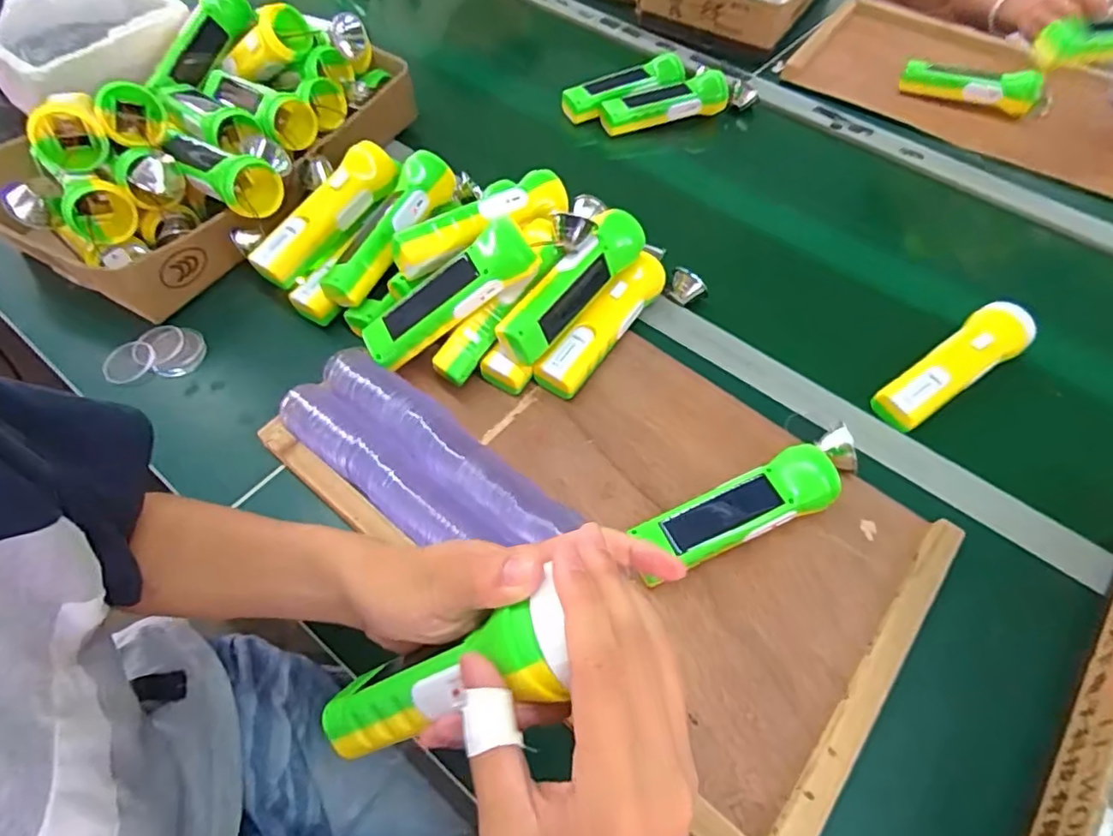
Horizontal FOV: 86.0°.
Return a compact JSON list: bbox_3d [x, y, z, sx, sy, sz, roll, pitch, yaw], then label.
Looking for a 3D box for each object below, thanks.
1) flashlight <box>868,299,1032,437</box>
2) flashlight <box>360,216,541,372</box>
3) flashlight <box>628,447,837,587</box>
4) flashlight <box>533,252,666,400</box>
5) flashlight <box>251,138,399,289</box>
[{"bbox_3d":[0.366,-0.049,0.544,0.162,0.047,0.047,-30,62,-20],"label":"flashlight"},{"bbox_3d":[-0.092,-0.103,0.505,0.158,0.039,0.045,-34,62,9],"label":"flashlight"},{"bbox_3d":[0.143,0.072,0.453,0.160,0.043,0.048,-22,60,-16],"label":"flashlight"},{"bbox_3d":[0.044,-0.086,0.551,0.038,0.055,0.164,31,61,17],"label":"flashlight"},{"bbox_3d":[-0.213,-0.196,0.568,0.047,0.043,0.174,35,77,17],"label":"flashlight"}]

